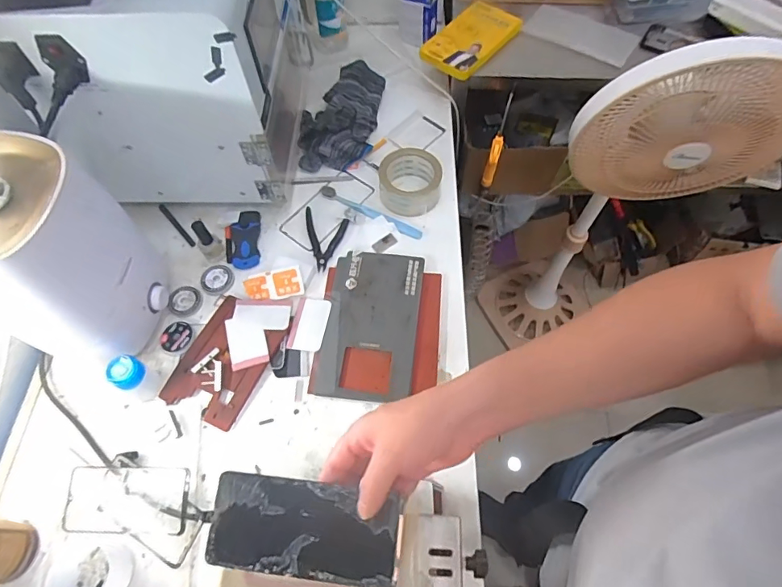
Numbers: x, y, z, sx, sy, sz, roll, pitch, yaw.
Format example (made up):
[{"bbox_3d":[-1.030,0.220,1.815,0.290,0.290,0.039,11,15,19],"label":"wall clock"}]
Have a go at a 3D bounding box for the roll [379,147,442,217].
[{"bbox_3d":[0.031,-0.182,0.773,0.097,0.050,0.098,-1,61,1],"label":"roll"}]

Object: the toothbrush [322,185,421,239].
[{"bbox_3d":[-0.034,-0.132,0.773,0.184,0.014,0.018,26,65,15],"label":"toothbrush"}]

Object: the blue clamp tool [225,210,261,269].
[{"bbox_3d":[-0.233,-0.086,0.749,0.052,0.013,0.104,-6,61,-2],"label":"blue clamp tool"}]

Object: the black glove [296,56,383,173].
[{"bbox_3d":[-0.093,-0.316,0.846,0.133,0.046,0.225,6,62,5],"label":"black glove"}]

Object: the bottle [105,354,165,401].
[{"bbox_3d":[-0.332,0.103,0.612,0.040,0.075,0.042,-1,61,1],"label":"bottle"}]

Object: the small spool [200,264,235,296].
[{"bbox_3d":[-0.262,-0.022,0.717,0.047,0.008,0.052,-26,64,-12],"label":"small spool"}]

